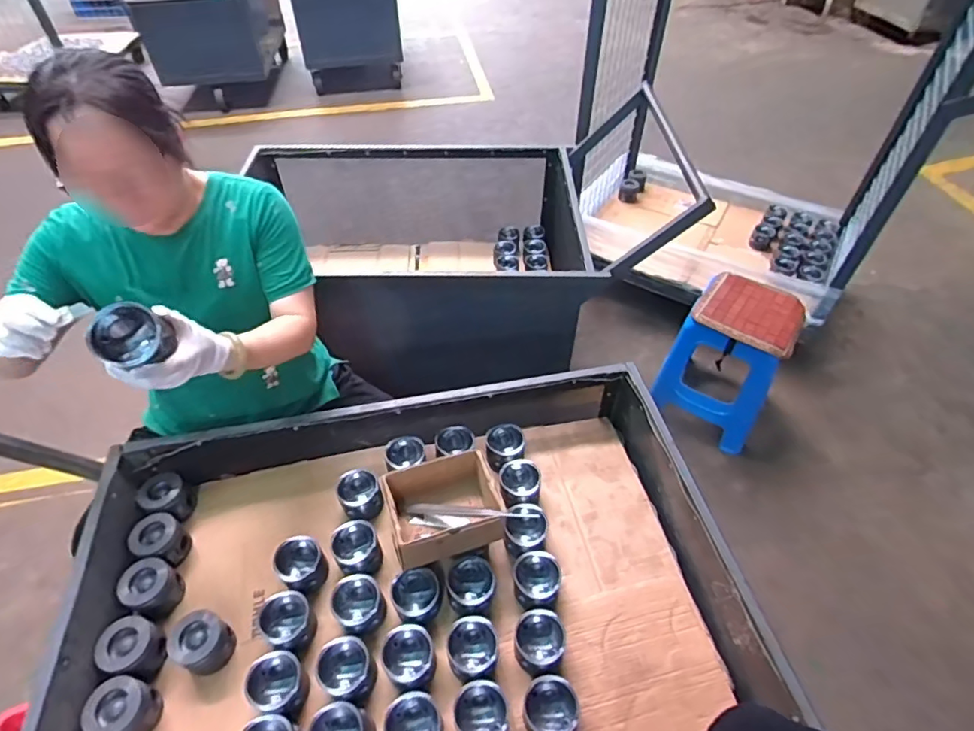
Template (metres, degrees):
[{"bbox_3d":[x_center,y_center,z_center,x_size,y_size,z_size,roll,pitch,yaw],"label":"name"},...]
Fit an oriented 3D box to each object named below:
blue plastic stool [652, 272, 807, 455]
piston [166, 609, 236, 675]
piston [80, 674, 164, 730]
[{"bbox_3d":[0.784,-0.033,1.737,0.326,0.426,0.309,29,54,24],"label":"blue plastic stool"},{"bbox_3d":[-0.488,0.478,0.922,0.087,0.066,0.085,27,54,23],"label":"piston"},{"bbox_3d":[-0.583,0.552,0.856,0.093,0.060,0.085,0,48,0],"label":"piston"}]

